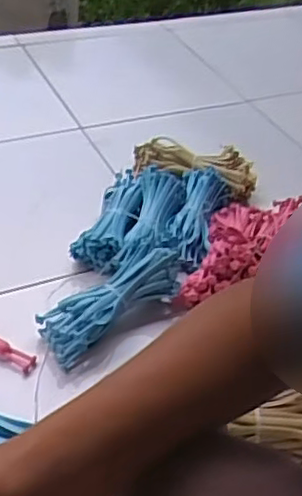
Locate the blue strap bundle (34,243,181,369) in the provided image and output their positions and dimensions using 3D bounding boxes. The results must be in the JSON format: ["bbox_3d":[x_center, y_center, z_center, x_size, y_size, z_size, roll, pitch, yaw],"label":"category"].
[{"bbox_3d":[-0.052,0.069,0.910,0.229,0.052,0.079,-36,55,-22],"label":"blue strap bundle"}]

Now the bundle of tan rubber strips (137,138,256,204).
[{"bbox_3d":[0.079,-0.153,1.179,0.228,0.054,0.082,21,43,15],"label":"bundle of tan rubber strips"}]

